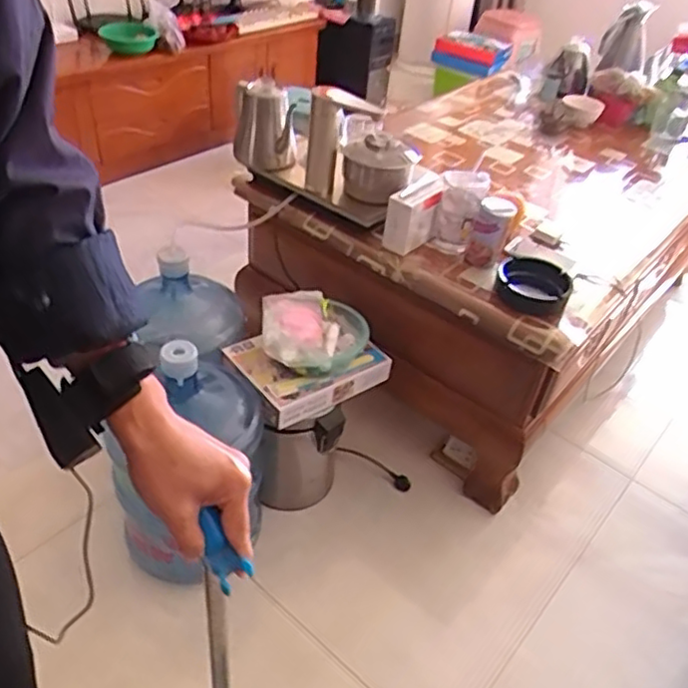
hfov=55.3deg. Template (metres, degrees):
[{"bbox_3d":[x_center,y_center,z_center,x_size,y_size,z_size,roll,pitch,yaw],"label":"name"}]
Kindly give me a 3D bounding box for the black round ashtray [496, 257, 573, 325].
[{"bbox_3d":[0.329,-0.098,1.154,0.124,0.047,0.130,3,44,-2],"label":"black round ashtray"}]

